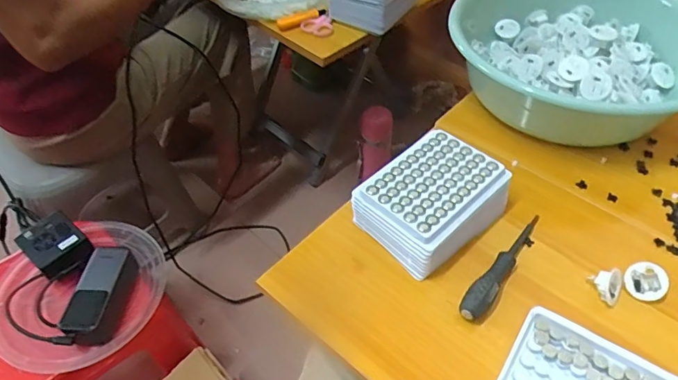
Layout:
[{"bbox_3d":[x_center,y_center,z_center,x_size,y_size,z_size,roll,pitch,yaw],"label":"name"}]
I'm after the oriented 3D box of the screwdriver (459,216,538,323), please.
[{"bbox_3d":[0.154,0.069,0.458,0.022,0.020,0.145,30,56,25],"label":"screwdriver"}]

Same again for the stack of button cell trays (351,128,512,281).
[{"bbox_3d":[0.090,0.012,0.486,0.136,0.059,0.099,-34,56,-25],"label":"stack of button cell trays"}]

